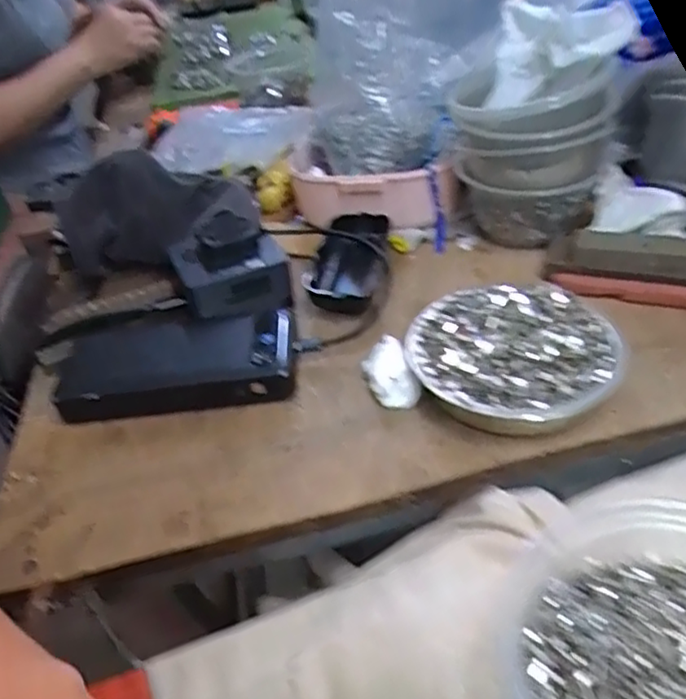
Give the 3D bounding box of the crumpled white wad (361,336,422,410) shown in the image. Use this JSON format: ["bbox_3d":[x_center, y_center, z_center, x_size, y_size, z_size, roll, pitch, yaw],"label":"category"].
[{"bbox_3d":[0.028,0.015,0.398,0.025,0.026,0.043,-17,39,-10],"label":"crumpled white wad"}]

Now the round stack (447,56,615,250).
[{"bbox_3d":[0.141,-0.148,0.492,0.114,0.112,0.096,5,41,16],"label":"round stack"}]

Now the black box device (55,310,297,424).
[{"bbox_3d":[-0.116,0.007,0.430,0.168,0.026,0.069,-4,39,6],"label":"black box device"}]

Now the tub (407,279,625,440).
[{"bbox_3d":[0.102,0.004,0.392,0.118,0.034,0.106,-3,39,8],"label":"tub"}]

